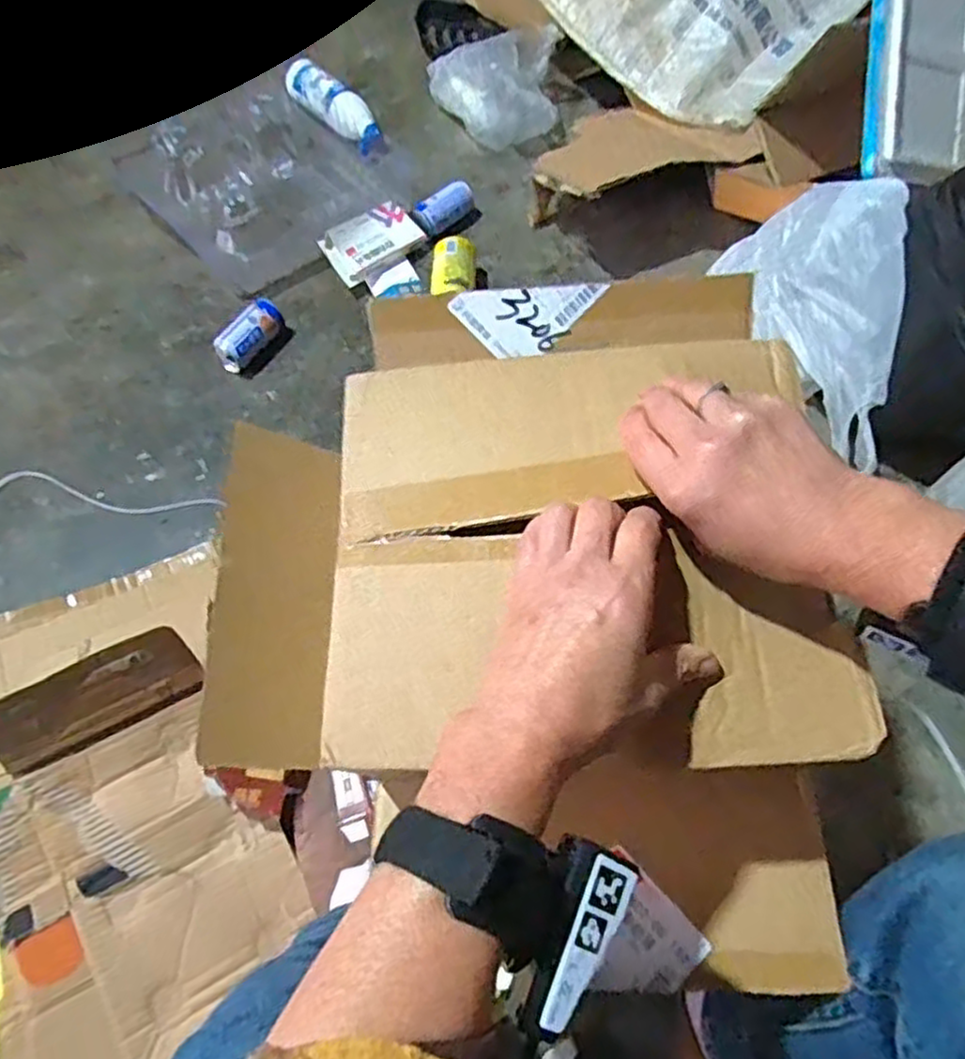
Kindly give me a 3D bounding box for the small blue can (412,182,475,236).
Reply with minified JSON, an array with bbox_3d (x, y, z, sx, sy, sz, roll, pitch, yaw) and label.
[{"bbox_3d":[-0.061,-0.511,1.155,0.050,0.059,0.111,41,68,16],"label":"small blue can"}]

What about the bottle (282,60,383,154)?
[{"bbox_3d":[-0.256,-0.737,1.264,0.081,0.073,0.236,-37,71,-20],"label":"bottle"}]

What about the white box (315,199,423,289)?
[{"bbox_3d":[-0.169,-0.447,1.103,0.163,0.019,0.085,-41,86,-24],"label":"white box"}]

